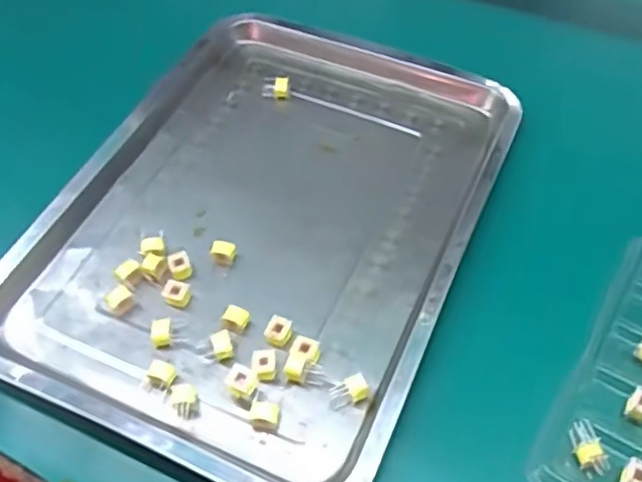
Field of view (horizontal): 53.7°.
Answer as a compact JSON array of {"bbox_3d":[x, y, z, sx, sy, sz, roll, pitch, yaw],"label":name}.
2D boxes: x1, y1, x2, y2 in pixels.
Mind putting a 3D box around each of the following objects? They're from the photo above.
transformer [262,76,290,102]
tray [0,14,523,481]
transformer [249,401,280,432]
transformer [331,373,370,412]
[{"bbox_3d":[-0.039,-0.134,0.562,0.025,0.020,0.013,-8,53,-4],"label":"transformer"},{"bbox_3d":[-0.037,-0.028,0.487,0.298,0.033,0.402,20,56,16],"label":"tray"},{"bbox_3d":[-0.034,0.105,0.381,0.017,0.010,0.014,5,54,6],"label":"transformer"},{"bbox_3d":[0.018,0.091,0.385,0.024,0.016,0.014,-11,54,-6],"label":"transformer"}]

